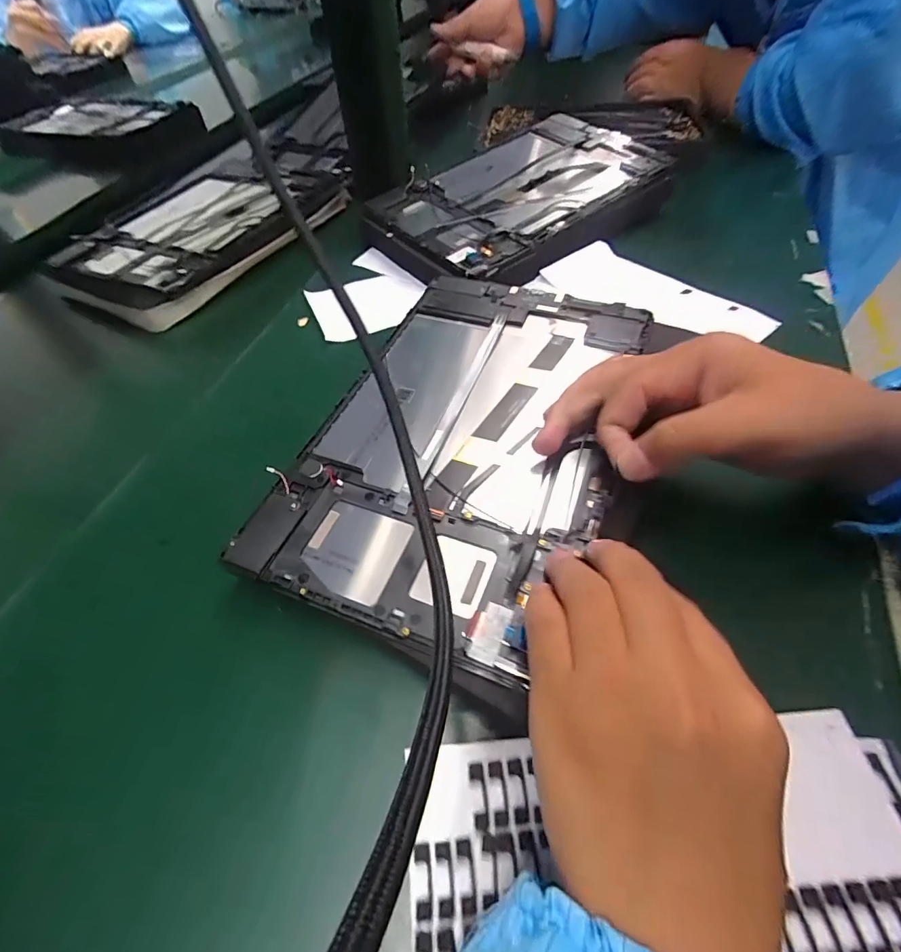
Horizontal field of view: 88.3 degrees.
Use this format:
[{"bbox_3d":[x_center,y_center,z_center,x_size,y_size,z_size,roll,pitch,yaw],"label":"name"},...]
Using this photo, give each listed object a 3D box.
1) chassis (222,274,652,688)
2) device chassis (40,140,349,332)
[{"bbox_3d":[0.011,-0.031,0.245,0.145,0.012,0.232,18,58,15],"label":"chassis"},{"bbox_3d":[-0.224,-0.233,0.432,0.177,0.024,0.258,19,58,16],"label":"device chassis"}]

